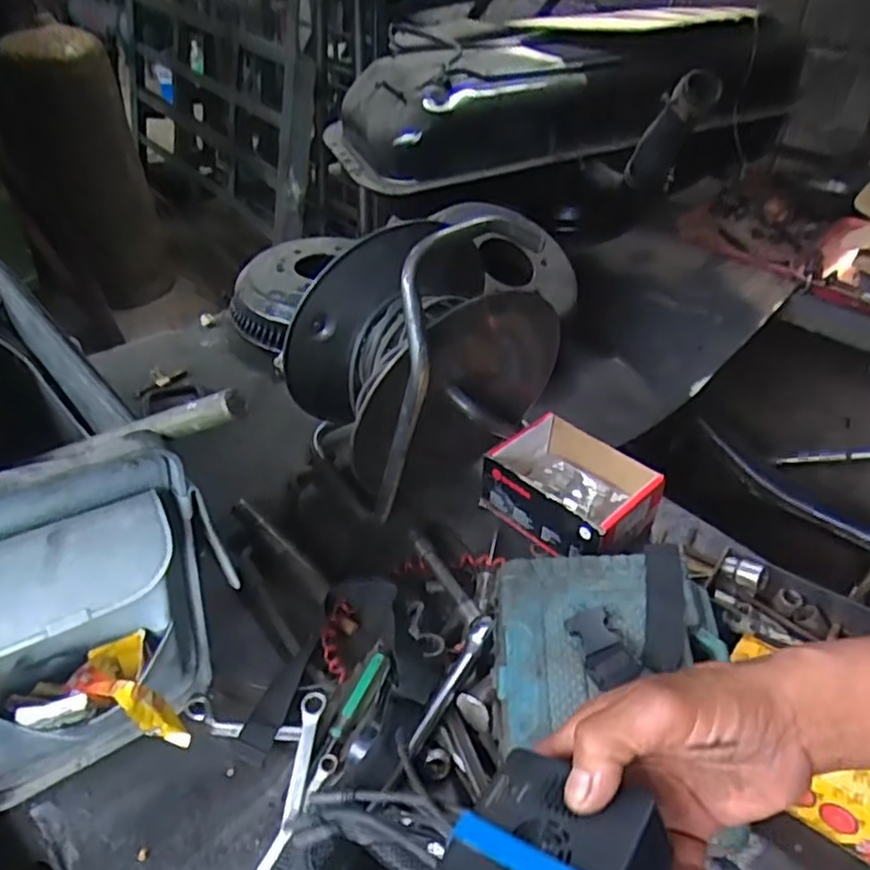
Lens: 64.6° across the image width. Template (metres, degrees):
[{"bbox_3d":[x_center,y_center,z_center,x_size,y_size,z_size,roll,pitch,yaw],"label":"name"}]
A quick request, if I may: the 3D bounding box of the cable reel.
[{"bbox_3d":[-0.003,-0.104,0.798,0.281,0.324,0.209,-33,52,-32],"label":"cable reel"}]

